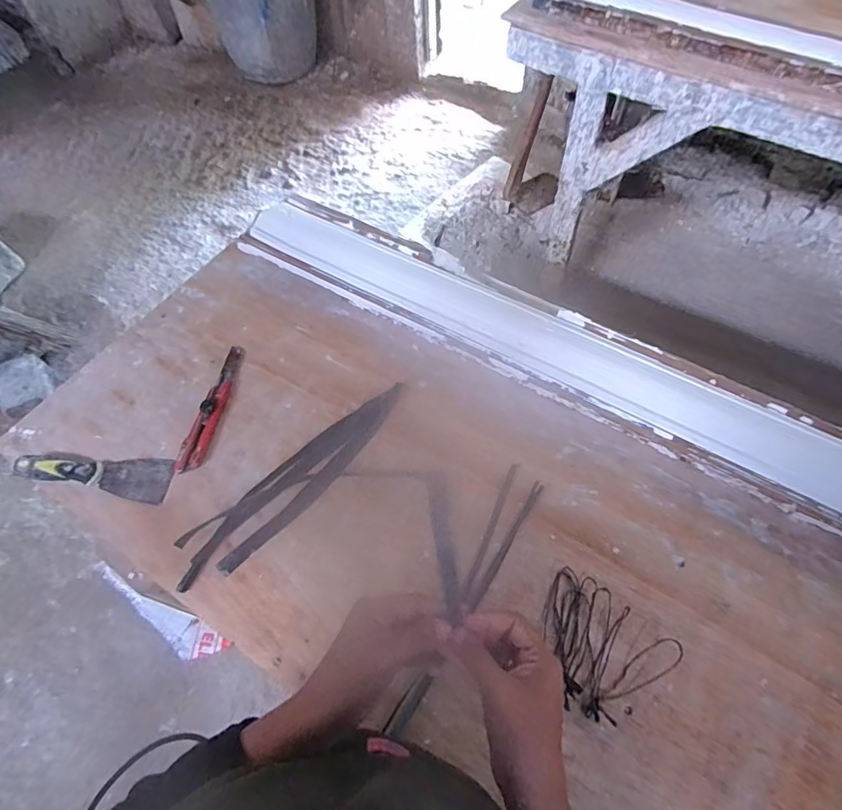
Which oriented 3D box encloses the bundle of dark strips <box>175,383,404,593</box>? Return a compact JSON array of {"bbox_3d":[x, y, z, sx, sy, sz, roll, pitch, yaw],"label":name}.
[{"bbox_3d":[-0.145,0.090,0.618,0.337,0.013,0.065,-40,67,-20],"label":"bundle of dark strips"}]

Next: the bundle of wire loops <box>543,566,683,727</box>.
[{"bbox_3d":[0.180,0.250,0.523,0.133,0.016,0.110,40,68,21],"label":"bundle of wire loops"}]

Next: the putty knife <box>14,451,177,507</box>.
[{"bbox_3d":[-0.403,0.079,0.626,0.181,0.024,0.056,9,60,6],"label":"putty knife"}]

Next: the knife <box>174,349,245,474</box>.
[{"bbox_3d":[-0.280,-0.002,0.673,0.033,0.014,0.194,7,60,5],"label":"knife"}]

